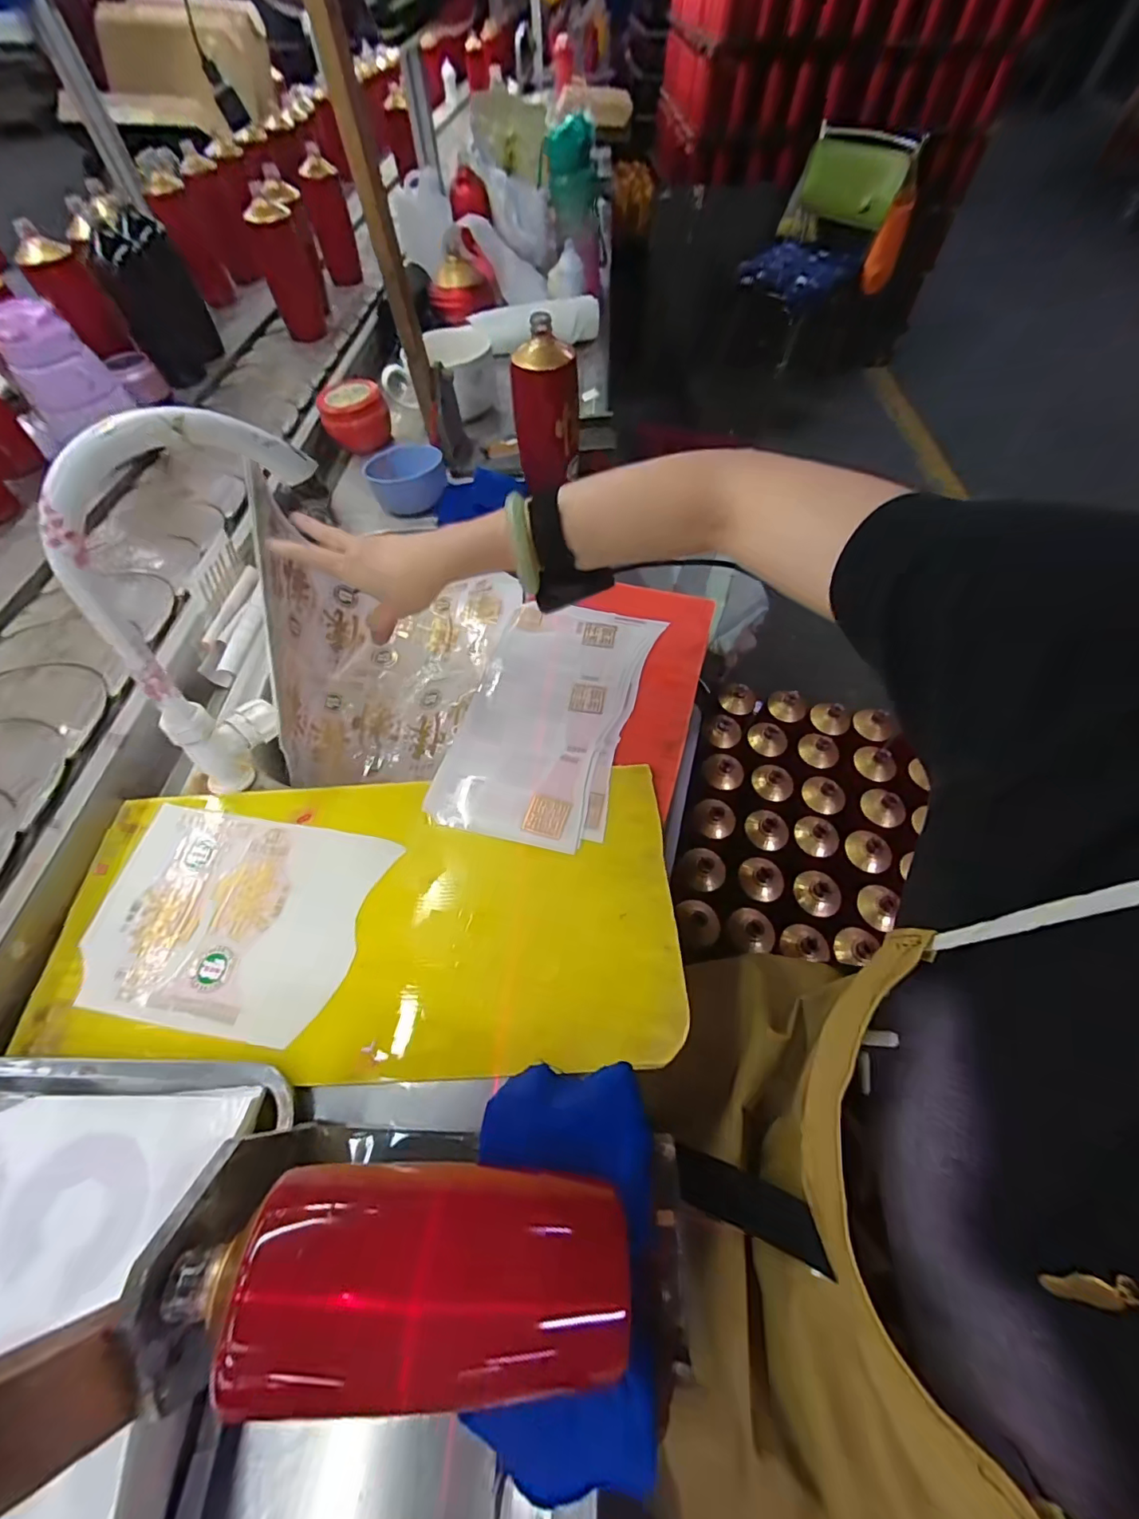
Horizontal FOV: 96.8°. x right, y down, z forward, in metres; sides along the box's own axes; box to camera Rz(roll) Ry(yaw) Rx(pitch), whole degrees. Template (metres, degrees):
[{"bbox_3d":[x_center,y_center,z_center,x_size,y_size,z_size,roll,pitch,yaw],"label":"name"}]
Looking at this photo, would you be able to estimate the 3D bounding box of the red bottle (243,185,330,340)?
[{"bbox_3d":[-0.516,-0.908,0.941,0.093,0.179,0.077,-19,61,-11],"label":"red bottle"}]

